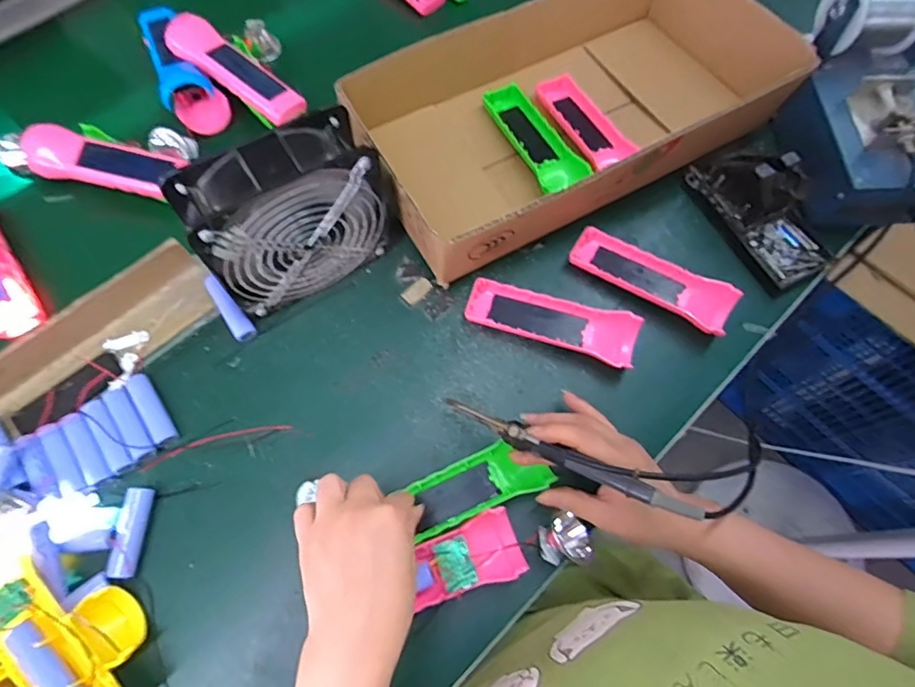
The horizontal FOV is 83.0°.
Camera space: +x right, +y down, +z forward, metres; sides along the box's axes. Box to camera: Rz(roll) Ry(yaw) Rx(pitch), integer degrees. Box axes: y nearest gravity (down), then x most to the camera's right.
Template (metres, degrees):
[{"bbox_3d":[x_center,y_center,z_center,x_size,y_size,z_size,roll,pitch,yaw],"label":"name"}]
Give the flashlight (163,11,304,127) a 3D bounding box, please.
[{"bbox_3d":[-0.235,-0.291,0.546,0.163,0.030,0.046,35,72,11],"label":"flashlight"}]

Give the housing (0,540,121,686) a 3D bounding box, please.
[{"bbox_3d":[-0.289,0.199,0.350,0.149,0.024,0.049,40,73,13],"label":"housing"}]

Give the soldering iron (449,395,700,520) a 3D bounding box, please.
[{"bbox_3d":[0.074,0.078,0.372,0.193,0.024,0.014,21,69,26],"label":"soldering iron"}]

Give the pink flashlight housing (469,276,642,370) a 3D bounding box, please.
[{"bbox_3d":[0.086,-0.018,0.477,0.155,0.028,0.047,16,70,5],"label":"pink flashlight housing"}]

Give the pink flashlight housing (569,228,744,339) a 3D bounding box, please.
[{"bbox_3d":[0.184,-0.062,0.494,0.153,0.026,0.046,32,72,10],"label":"pink flashlight housing"}]

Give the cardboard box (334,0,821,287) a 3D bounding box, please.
[{"bbox_3d":[0.109,-0.247,0.531,0.417,0.085,0.240,-29,72,-11],"label":"cardboard box"}]

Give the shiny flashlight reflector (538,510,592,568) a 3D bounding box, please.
[{"bbox_3d":[0.082,0.151,0.399,0.035,0.027,0.034,-13,70,-6],"label":"shiny flashlight reflector"}]

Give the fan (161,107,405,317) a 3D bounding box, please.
[{"bbox_3d":[-0.131,-0.104,0.437,0.158,0.153,0.060,-29,72,-12],"label":"fan"}]

